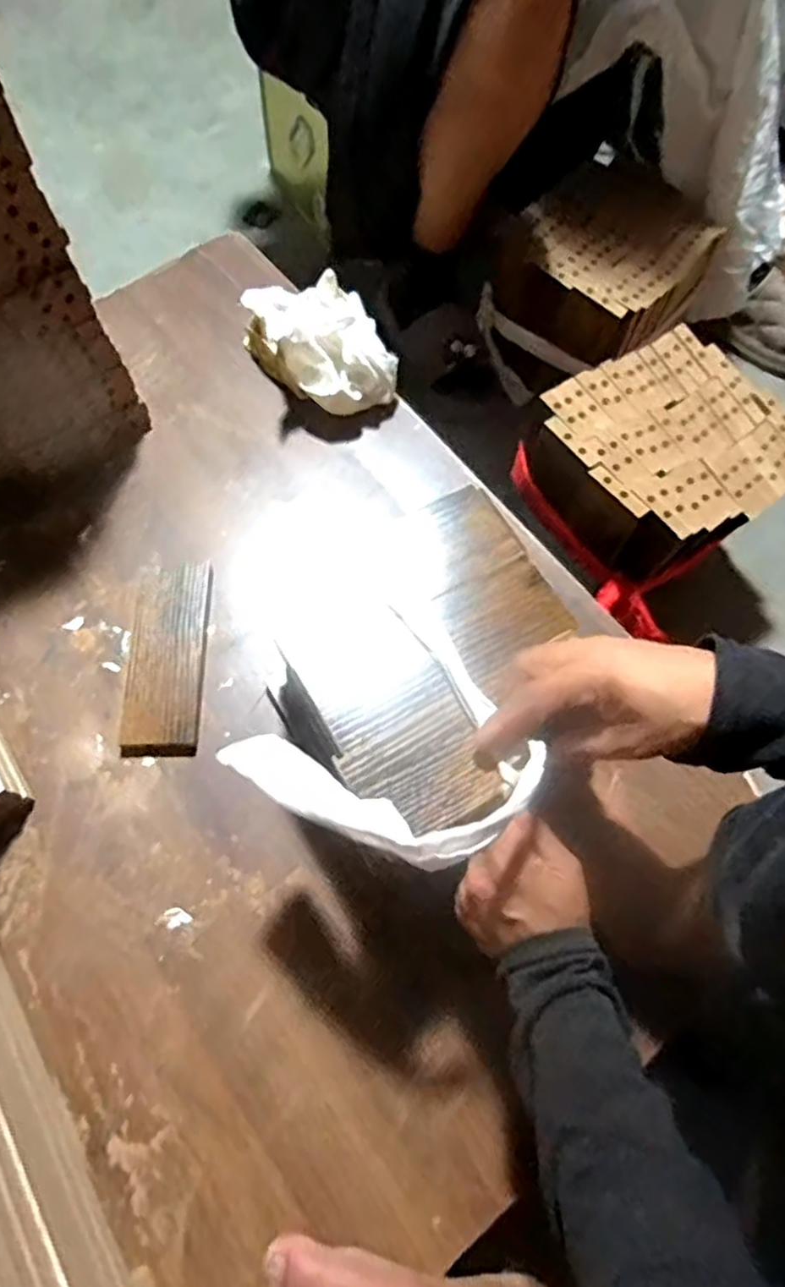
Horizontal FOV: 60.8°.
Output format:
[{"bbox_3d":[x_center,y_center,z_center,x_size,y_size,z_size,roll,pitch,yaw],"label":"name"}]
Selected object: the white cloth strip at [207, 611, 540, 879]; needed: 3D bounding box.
[{"bbox_3d":[0.002,0.063,0.395,0.153,0.027,0.156,-38,52,-17],"label":"white cloth strip"}]

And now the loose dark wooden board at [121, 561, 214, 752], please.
[{"bbox_3d":[-0.201,0.010,0.599,0.069,0.023,0.175,-1,67,-2],"label":"loose dark wooden board"}]

